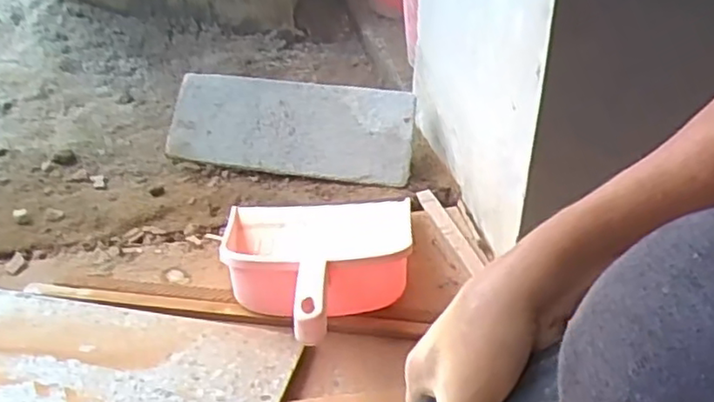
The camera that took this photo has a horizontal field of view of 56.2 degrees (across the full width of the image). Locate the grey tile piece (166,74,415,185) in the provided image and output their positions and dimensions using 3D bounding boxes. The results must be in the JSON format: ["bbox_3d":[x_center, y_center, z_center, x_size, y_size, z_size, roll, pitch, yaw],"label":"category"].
[{"bbox_3d":[-0.094,-0.104,0.934,0.338,0.018,0.127,7,77,9],"label":"grey tile piece"}]

